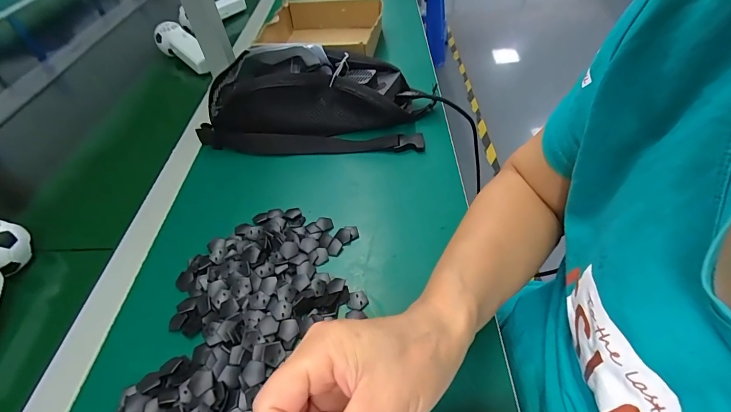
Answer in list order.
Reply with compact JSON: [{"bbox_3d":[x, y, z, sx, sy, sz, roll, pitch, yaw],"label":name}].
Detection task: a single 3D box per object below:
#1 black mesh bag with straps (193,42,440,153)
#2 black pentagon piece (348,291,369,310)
[{"bbox_3d":[-0.066,-0.151,0.481,0.311,0.086,0.149,-2,48,6],"label":"black mesh bag with straps"},{"bbox_3d":[-0.008,0.086,0.324,0.018,0.004,0.018,-14,47,-6],"label":"black pentagon piece"}]

